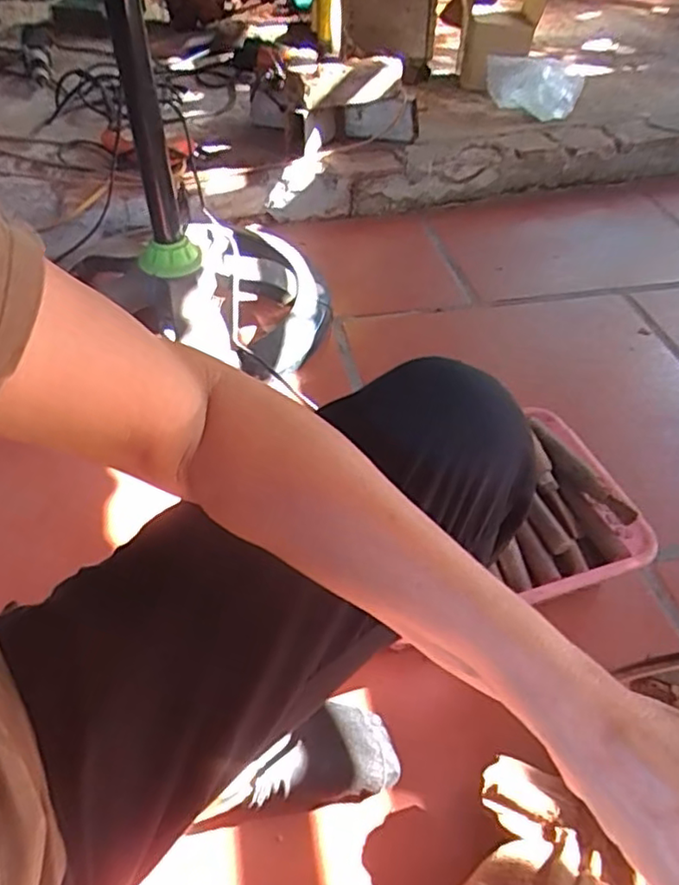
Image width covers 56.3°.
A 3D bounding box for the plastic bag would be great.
[{"bbox_3d":[0.444,-0.820,1.489,0.220,0.134,0.113,20,49,16],"label":"plastic bag"}]

